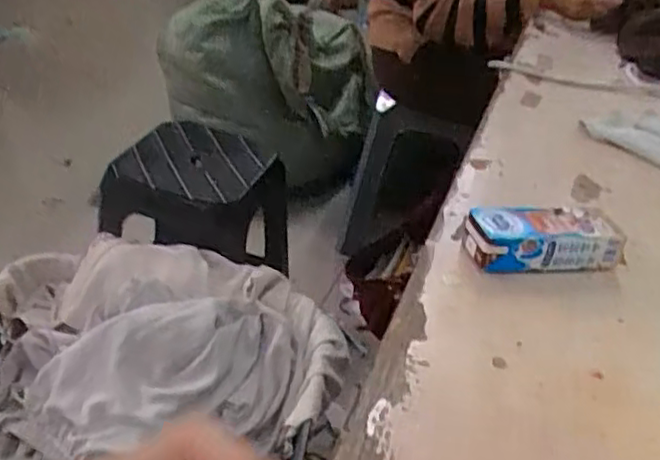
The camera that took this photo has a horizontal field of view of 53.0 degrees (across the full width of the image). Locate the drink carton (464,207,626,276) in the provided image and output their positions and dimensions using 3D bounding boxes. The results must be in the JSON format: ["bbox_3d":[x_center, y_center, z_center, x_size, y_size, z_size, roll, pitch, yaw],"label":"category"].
[{"bbox_3d":[0.197,0.010,0.611,0.144,0.043,0.055,2,35,-7],"label":"drink carton"}]

